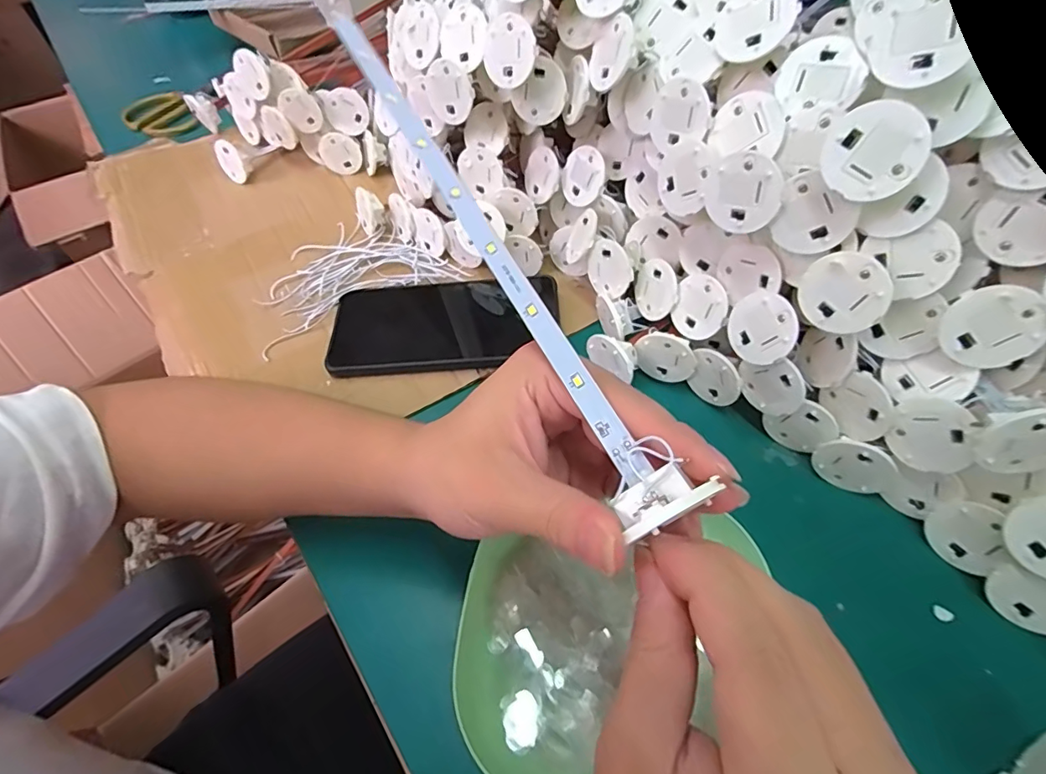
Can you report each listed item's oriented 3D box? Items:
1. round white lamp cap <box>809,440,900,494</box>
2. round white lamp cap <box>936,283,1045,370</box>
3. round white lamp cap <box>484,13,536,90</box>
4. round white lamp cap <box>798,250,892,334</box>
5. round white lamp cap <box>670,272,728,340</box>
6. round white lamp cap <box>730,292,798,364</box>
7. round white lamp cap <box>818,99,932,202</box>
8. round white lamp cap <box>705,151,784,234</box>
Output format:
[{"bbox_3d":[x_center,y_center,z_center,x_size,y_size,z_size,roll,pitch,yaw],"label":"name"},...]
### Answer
[{"bbox_3d":[0.181,0.044,0.281,0.037,0.038,0.006,28,60,21],"label":"round white lamp cap"},{"bbox_3d":[0.214,-0.027,0.233,0.038,0.038,0.004,43,38,-4],"label":"round white lamp cap"},{"bbox_3d":[-0.009,-0.209,0.319,0.006,0.037,0.037,-33,99,-51],"label":"round white lamp cap"},{"bbox_3d":[0.153,-0.045,0.246,0.004,0.038,0.037,-26,83,-39],"label":"round white lamp cap"},{"bbox_3d":[0.108,-0.048,0.311,0.004,0.038,0.033,-12,39,-41],"label":"round white lamp cap"},{"bbox_3d":[0.129,-0.032,0.278,0.004,0.037,0.036,-10,8,-36],"label":"round white lamp cap"},{"bbox_3d":[0.150,-0.101,0.220,0.038,0.037,0.004,58,31,-3],"label":"round white lamp cap"},{"bbox_3d":[0.111,-0.096,0.257,0.034,0.039,0.004,42,52,20],"label":"round white lamp cap"}]

